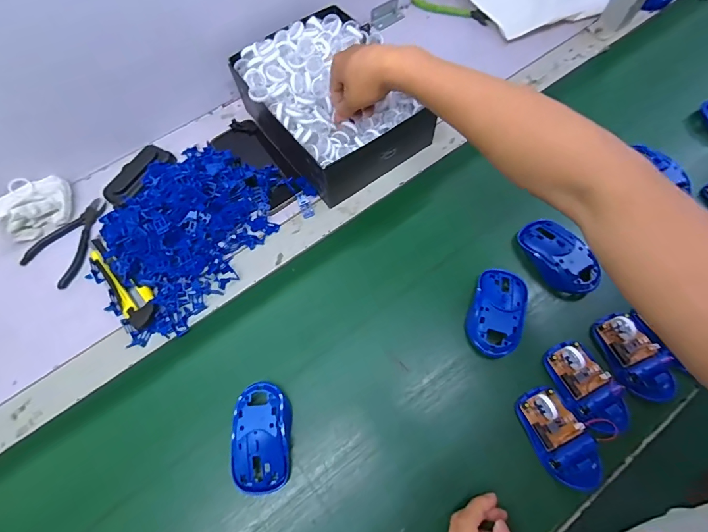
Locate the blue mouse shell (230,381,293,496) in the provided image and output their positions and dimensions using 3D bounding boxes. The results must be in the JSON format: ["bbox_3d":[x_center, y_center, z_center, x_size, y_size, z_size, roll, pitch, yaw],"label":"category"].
[{"bbox_3d":[-0.098,0.183,0.398,0.060,0.033,0.107,-5,68,1],"label":"blue mouse shell"}]

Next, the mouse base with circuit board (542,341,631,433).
[{"bbox_3d":[0.257,0.130,0.403,0.054,0.024,0.097,-26,69,-8],"label":"mouse base with circuit board"}]

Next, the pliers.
[{"bbox_3d":[-0.390,-0.040,0.513,0.088,0.014,0.125,24,71,11],"label":"pliers"}]

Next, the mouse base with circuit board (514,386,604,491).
[{"bbox_3d":[0.218,0.180,0.390,0.055,0.037,0.100,-24,69,-7],"label":"mouse base with circuit board"}]

